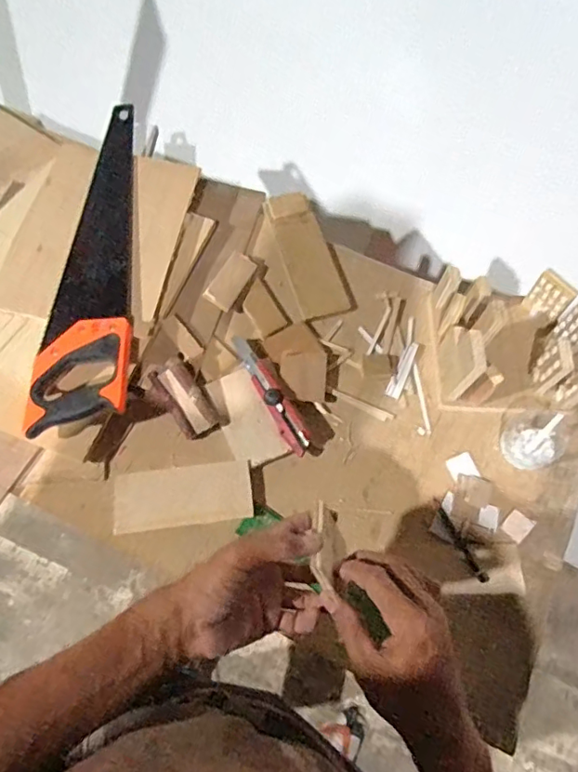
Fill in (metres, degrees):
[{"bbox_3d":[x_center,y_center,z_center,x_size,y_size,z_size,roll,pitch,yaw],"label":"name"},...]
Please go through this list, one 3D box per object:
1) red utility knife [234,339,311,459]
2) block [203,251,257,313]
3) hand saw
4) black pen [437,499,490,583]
[{"bbox_3d":[-0.022,0.006,0.681,0.032,0.015,0.177,-26,68,-13],"label":"red utility knife"},{"bbox_3d":[-0.082,-0.150,0.756,0.042,0.010,0.090,34,70,-9],"label":"block"},{"bbox_3d":[-0.257,-0.177,0.703,0.110,0.036,0.496,-2,65,-2],"label":"hand saw"},{"bbox_3d":[0.207,0.188,0.641,0.012,0.005,0.103,-26,68,-12],"label":"black pen"}]

